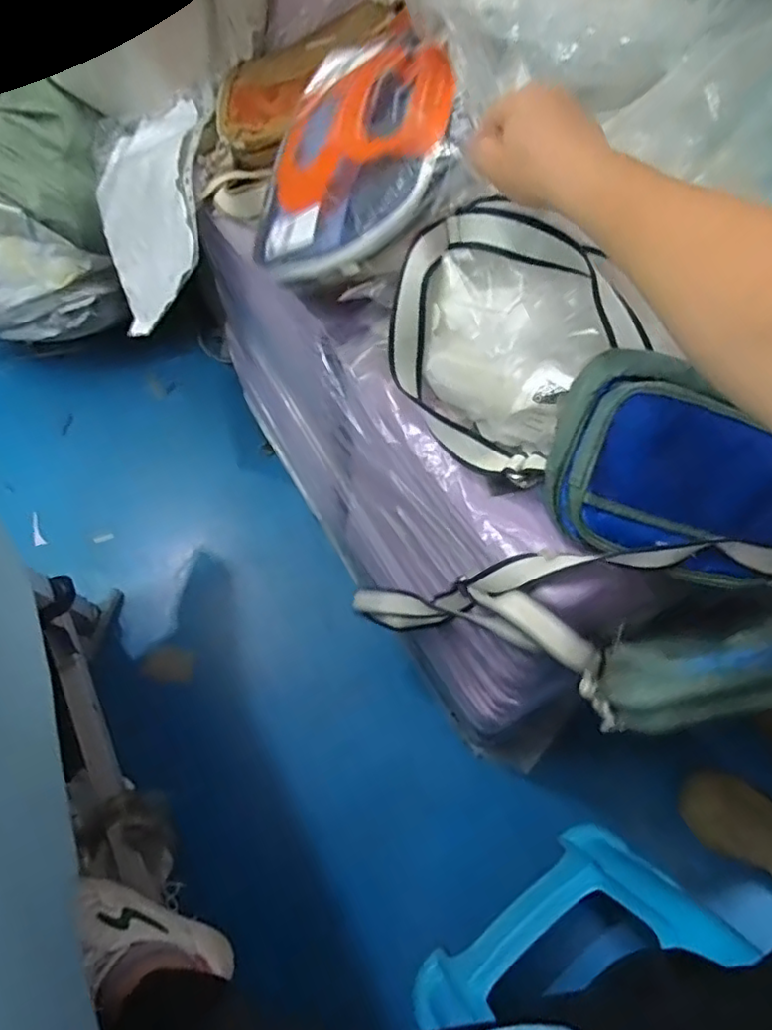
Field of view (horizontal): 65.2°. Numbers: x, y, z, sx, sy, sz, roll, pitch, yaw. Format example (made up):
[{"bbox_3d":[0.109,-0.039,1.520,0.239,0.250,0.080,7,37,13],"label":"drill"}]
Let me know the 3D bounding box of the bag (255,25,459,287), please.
[{"bbox_3d":[-0.029,-0.350,0.571,0.219,0.060,0.264,14,91,39],"label":"bag"}]

